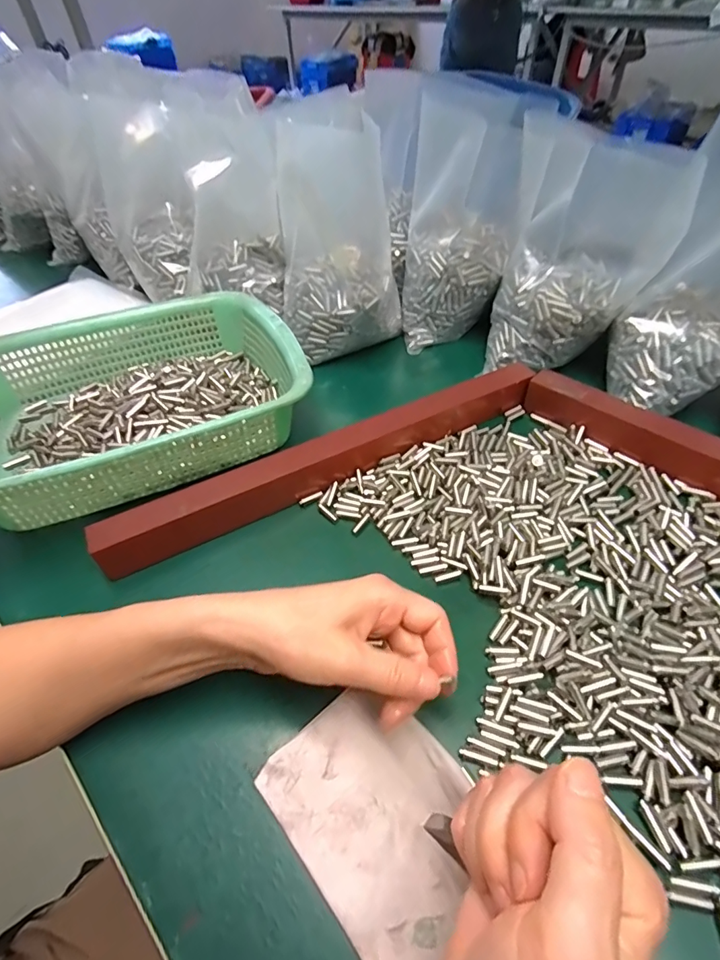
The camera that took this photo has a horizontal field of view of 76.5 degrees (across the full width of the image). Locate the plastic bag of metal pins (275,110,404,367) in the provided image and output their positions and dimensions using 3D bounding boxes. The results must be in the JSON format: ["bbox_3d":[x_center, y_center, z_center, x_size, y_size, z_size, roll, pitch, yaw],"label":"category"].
[{"bbox_3d":[-0.022,-0.237,0.468,0.126,0.188,0.095,-11,50,-5],"label":"plastic bag of metal pins"}]

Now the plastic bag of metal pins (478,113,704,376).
[{"bbox_3d":[0.200,-0.205,0.429,0.126,0.181,0.092,4,51,8],"label":"plastic bag of metal pins"}]

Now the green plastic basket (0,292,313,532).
[{"bbox_3d":[-0.203,-0.078,0.413,0.292,0.076,0.220,-24,53,-15],"label":"green plastic basket"}]

